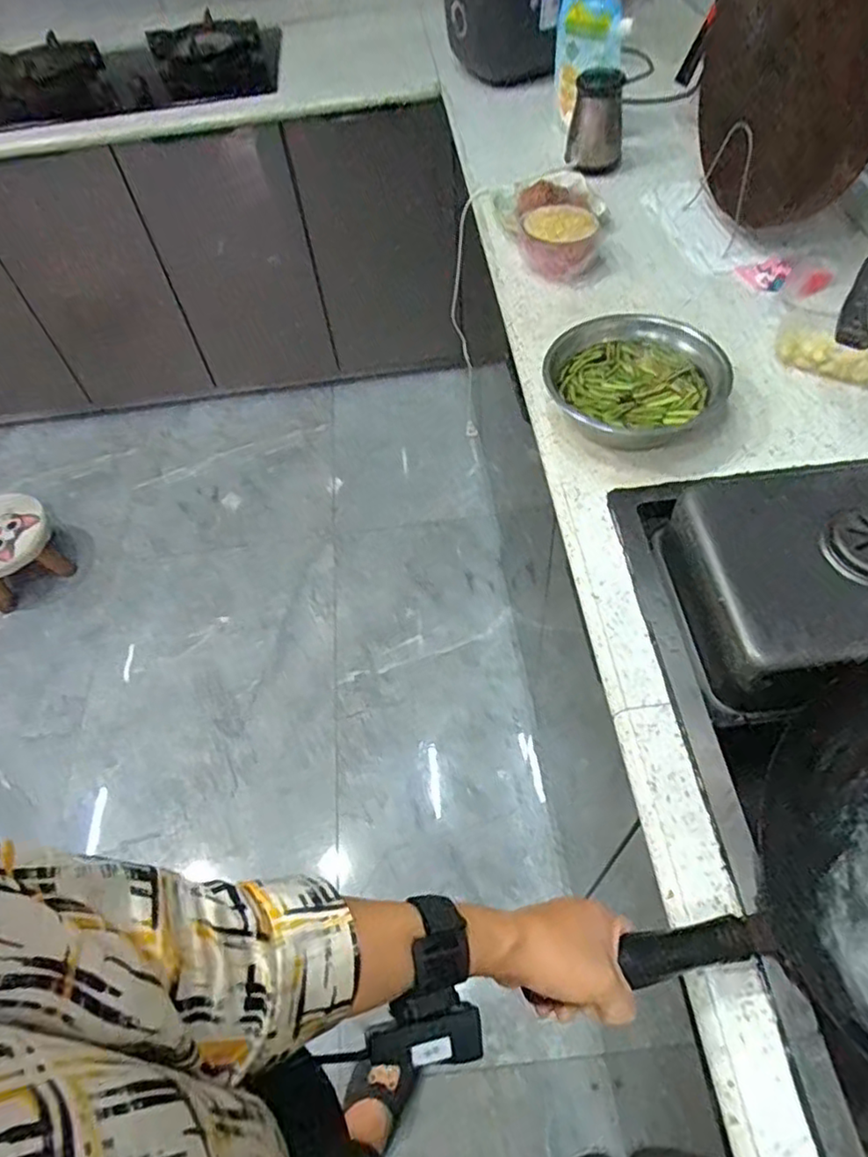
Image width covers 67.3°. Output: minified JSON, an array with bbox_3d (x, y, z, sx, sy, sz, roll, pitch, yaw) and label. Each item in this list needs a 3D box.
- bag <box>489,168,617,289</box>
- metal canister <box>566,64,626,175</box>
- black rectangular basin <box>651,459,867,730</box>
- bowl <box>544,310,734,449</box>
[{"bbox_3d":[0.211,-0.615,1.095,0.177,0.077,0.309,-9,55,-1],"label":"bag"},{"bbox_3d":[0.301,-0.842,1.202,0.097,0.142,0.079,8,56,11],"label":"metal canister"},{"bbox_3d":[0.396,-0.001,0.631,0.312,0.097,0.230,-8,55,0],"label":"black rectangular basin"},{"bbox_3d":[0.252,-0.248,0.824,0.173,0.077,0.213,-37,60,-20],"label":"bowl"}]

